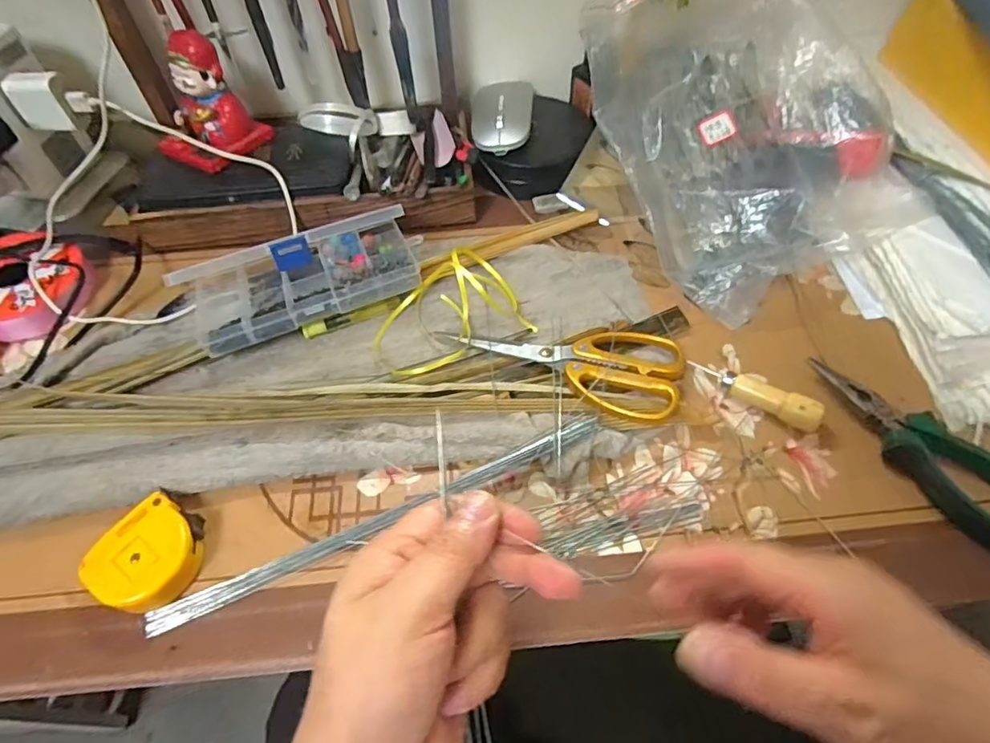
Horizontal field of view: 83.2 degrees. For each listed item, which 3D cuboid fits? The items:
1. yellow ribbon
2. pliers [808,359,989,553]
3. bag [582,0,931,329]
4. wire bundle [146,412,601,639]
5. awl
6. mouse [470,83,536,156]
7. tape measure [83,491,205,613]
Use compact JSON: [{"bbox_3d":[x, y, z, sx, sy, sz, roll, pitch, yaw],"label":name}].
[{"bbox_3d":[-0.041,-0.056,0.434,0.123,0.046,0.098,-22,60,-13],"label":"yellow ribbon"},{"bbox_3d":[0.283,0.048,0.371,0.048,0.022,0.154,-30,60,-18],"label":"pliers"},{"bbox_3d":[0.204,-0.194,0.465,0.187,0.128,0.243,-23,60,-13],"label":"bag"},{"bbox_3d":[-0.066,0.090,0.353,0.299,0.015,0.013,-22,58,-13],"label":"wire bundle"},{"bbox_3d":[0.187,0.013,0.400,0.091,0.017,0.019,30,62,31],"label":"awl"},{"bbox_3d":[0.007,-0.240,0.527,0.058,0.021,0.089,1,60,-1],"label":"mouse"},{"bbox_3d":[-0.209,0.110,0.339,0.055,0.024,0.062,32,64,16],"label":"tape measure"}]

